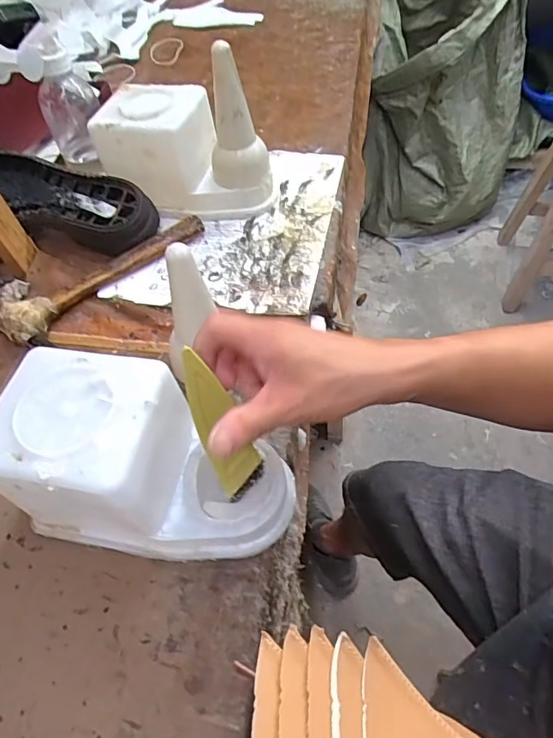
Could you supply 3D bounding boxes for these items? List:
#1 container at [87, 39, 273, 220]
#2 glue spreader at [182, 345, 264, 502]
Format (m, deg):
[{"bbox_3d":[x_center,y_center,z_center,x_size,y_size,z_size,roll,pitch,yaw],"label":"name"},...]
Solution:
[{"bbox_3d":[-0.105,-0.268,0.567,0.198,0.149,0.095,8,55,12],"label":"container"},{"bbox_3d":[-0.039,0.039,0.331,0.034,0.127,0.013,-32,39,-18],"label":"glue spreader"}]

